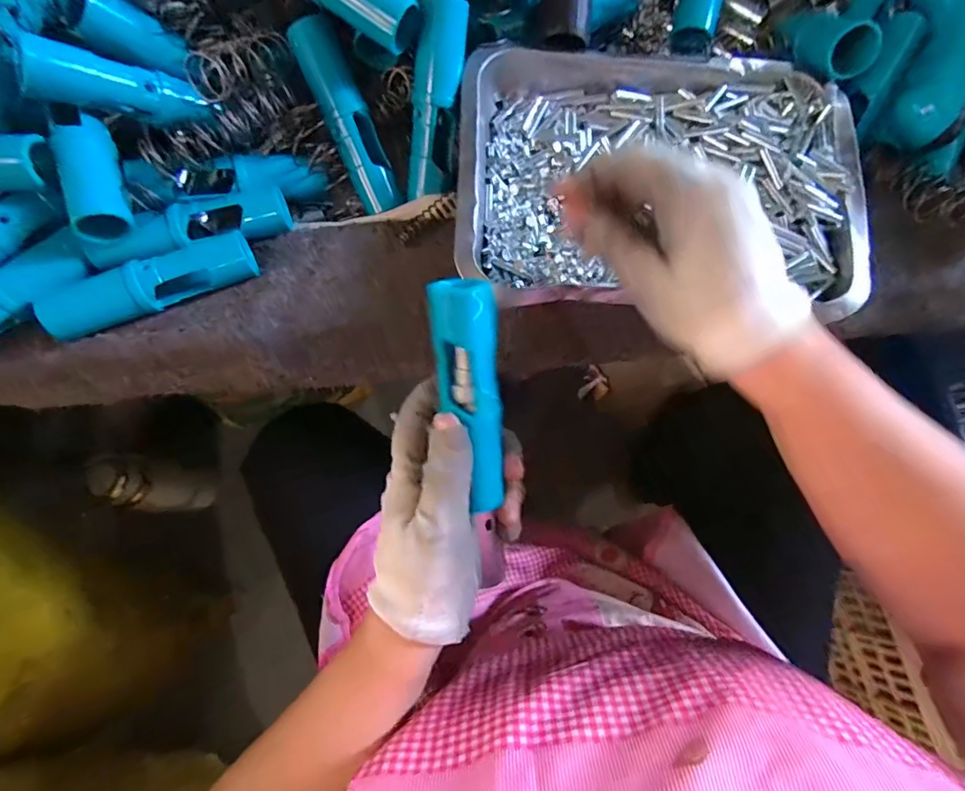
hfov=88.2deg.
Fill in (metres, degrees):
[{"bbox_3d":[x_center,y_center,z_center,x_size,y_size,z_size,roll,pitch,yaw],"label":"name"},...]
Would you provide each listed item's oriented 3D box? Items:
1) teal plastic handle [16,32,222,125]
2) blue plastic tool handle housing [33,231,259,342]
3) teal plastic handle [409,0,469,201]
[{"bbox_3d":[-0.207,-0.179,0.291,0.092,0.022,0.021,-5,73,-37],"label":"teal plastic handle"},{"bbox_3d":[-0.201,-0.067,0.304,0.118,0.024,0.030,-24,77,-7],"label":"blue plastic tool handle housing"},{"bbox_3d":[-0.030,-0.189,0.322,0.029,0.021,0.111,10,114,2],"label":"teal plastic handle"}]

